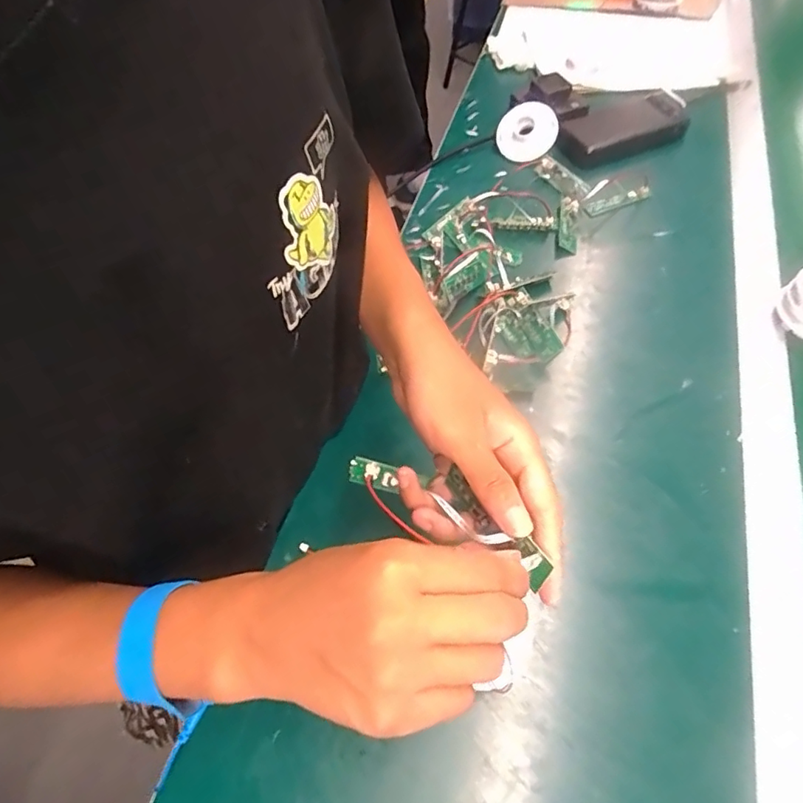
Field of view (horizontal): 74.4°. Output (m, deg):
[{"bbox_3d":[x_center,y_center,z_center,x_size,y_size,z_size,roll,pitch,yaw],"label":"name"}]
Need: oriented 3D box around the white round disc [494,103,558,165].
[{"bbox_3d":[0.148,-0.320,0.630,0.070,0.066,0.015,44,24,19],"label":"white round disc"}]

